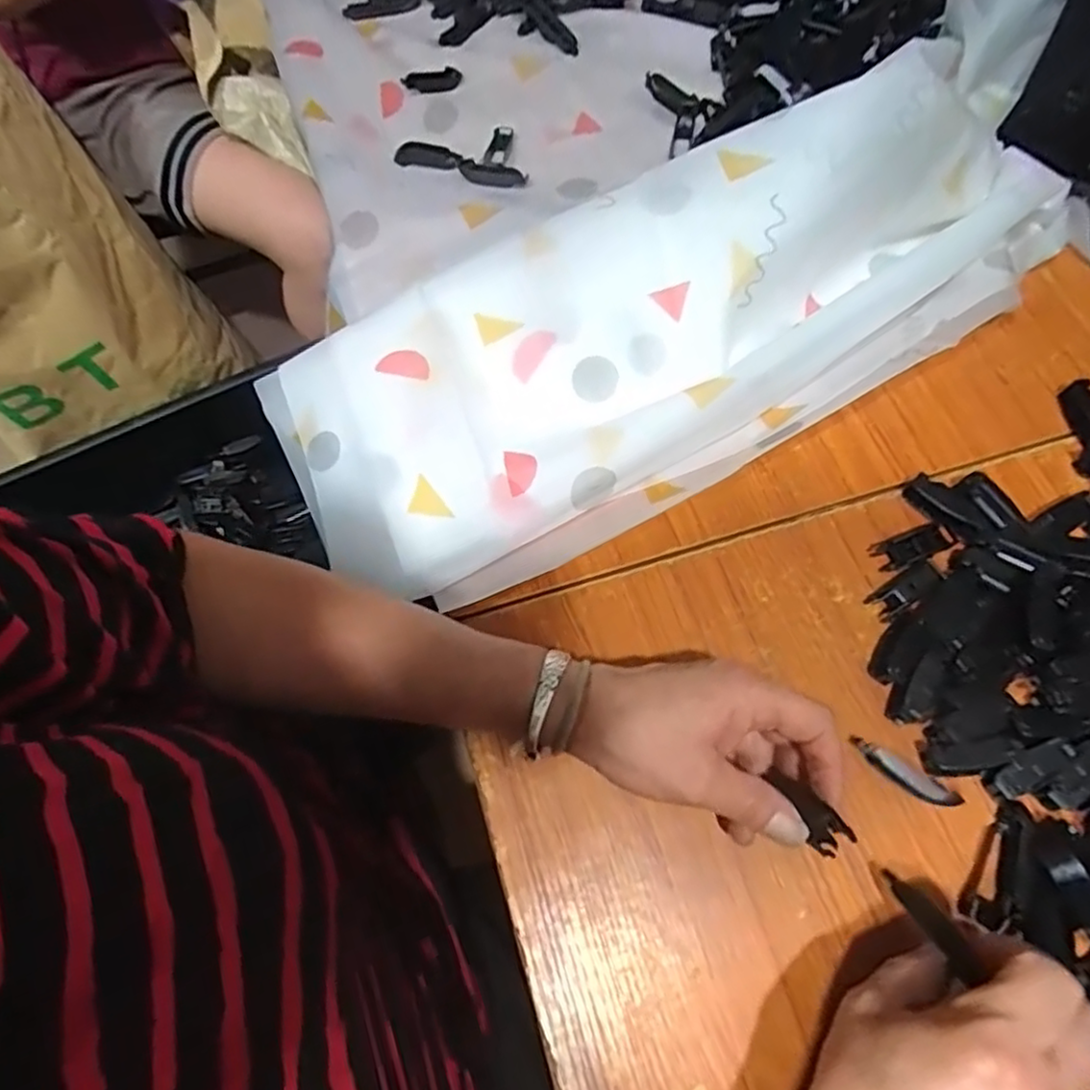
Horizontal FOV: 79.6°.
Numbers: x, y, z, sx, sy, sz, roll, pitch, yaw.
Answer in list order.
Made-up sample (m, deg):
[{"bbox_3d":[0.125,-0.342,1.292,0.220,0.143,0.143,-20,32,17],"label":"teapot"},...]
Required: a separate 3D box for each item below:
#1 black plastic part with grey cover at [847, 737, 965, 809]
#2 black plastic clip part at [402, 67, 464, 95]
[{"bbox_3d":[0.196,0.126,0.360,0.056,0.015,0.013,31,73,13],"label":"black plastic part with grey cover"},{"bbox_3d":[-0.099,-0.417,0.588,0.058,0.010,0.021,-28,70,-25],"label":"black plastic clip part"}]

